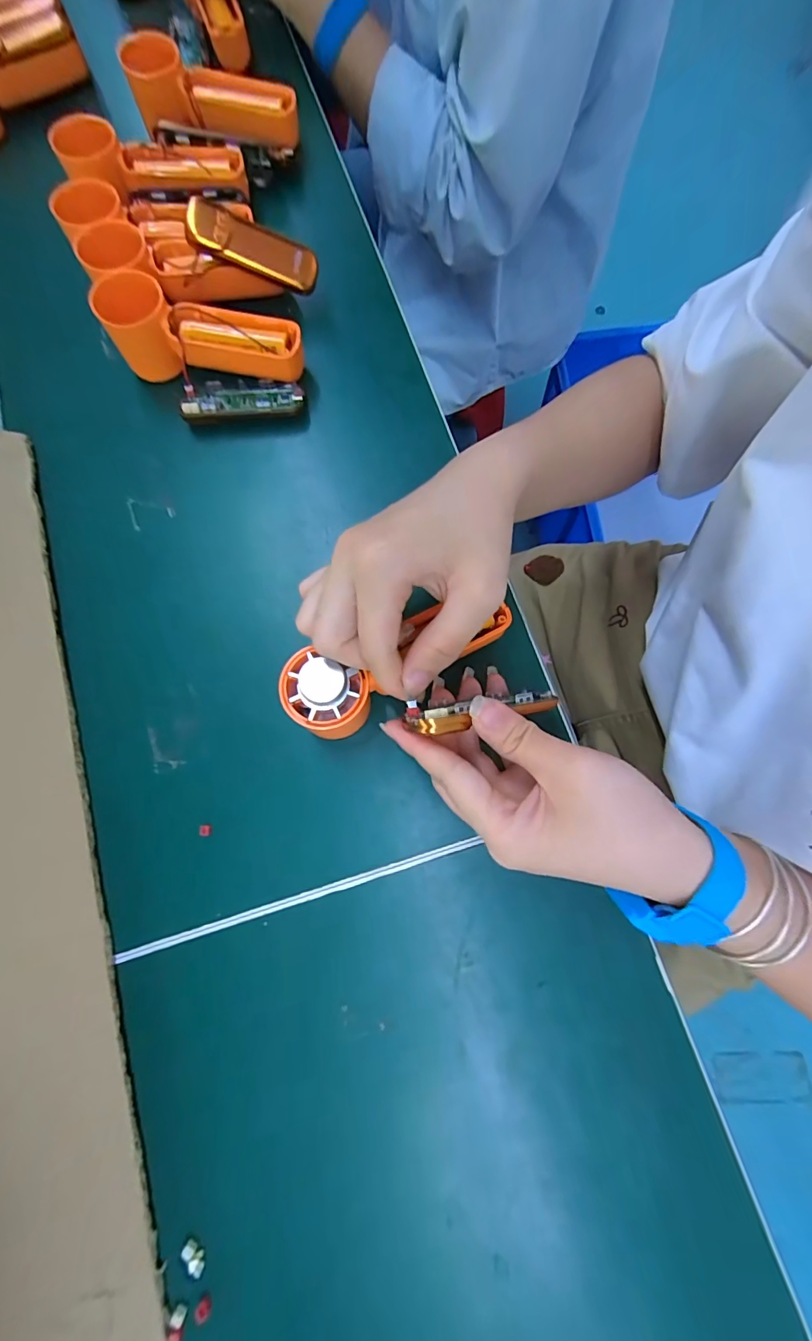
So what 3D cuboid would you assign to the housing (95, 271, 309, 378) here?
[{"bbox_3d":[-0.133,-0.226,0.311,0.129,0.050,0.043,6,76,2],"label":"housing"}]

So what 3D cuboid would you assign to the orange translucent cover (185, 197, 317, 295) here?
[{"bbox_3d":[-0.103,-0.288,0.313,0.083,0.018,0.026,8,75,-22],"label":"orange translucent cover"}]

